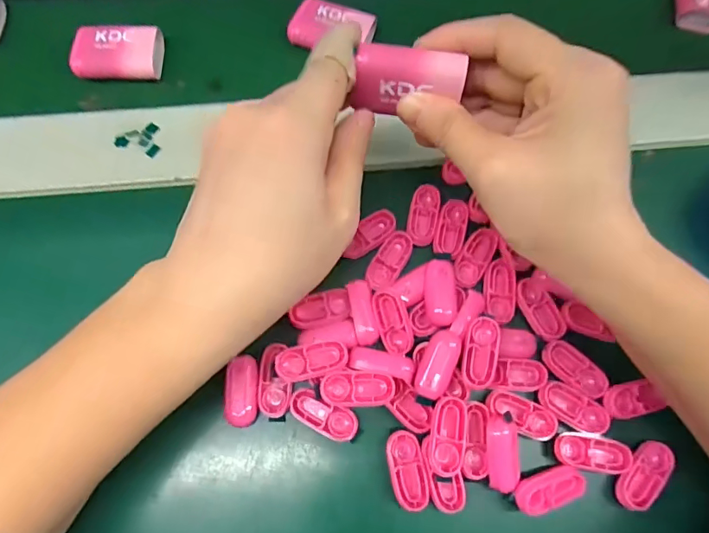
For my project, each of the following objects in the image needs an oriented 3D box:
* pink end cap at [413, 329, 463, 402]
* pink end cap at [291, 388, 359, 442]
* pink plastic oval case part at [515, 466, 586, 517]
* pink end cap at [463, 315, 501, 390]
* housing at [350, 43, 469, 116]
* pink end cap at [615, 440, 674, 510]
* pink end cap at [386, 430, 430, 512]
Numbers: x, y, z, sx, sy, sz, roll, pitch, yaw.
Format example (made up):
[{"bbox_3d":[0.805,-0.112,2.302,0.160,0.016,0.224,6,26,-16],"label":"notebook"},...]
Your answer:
[{"bbox_3d":[0.040,0.047,0.233,0.016,0.009,0.033,21,73,6],"label":"pink end cap"},{"bbox_3d":[-0.015,0.071,0.232,0.033,0.006,0.015,24,73,7],"label":"pink end cap"},{"bbox_3d":[0.089,0.101,0.220,0.034,0.008,0.016,-18,73,-7],"label":"pink plastic oval case part"},{"bbox_3d":[0.061,0.041,0.234,0.015,0.009,0.033,10,72,2],"label":"pink end cap"},{"bbox_3d":[0.024,-0.081,0.213,0.043,0.028,0.015,11,39,5],"label":"housing"},{"bbox_3d":[0.136,0.098,0.228,0.016,0.005,0.034,37,75,10],"label":"pink end cap"},{"bbox_3d":[0.025,0.093,0.223,0.016,0.004,0.034,-9,72,-4],"label":"pink end cap"}]

